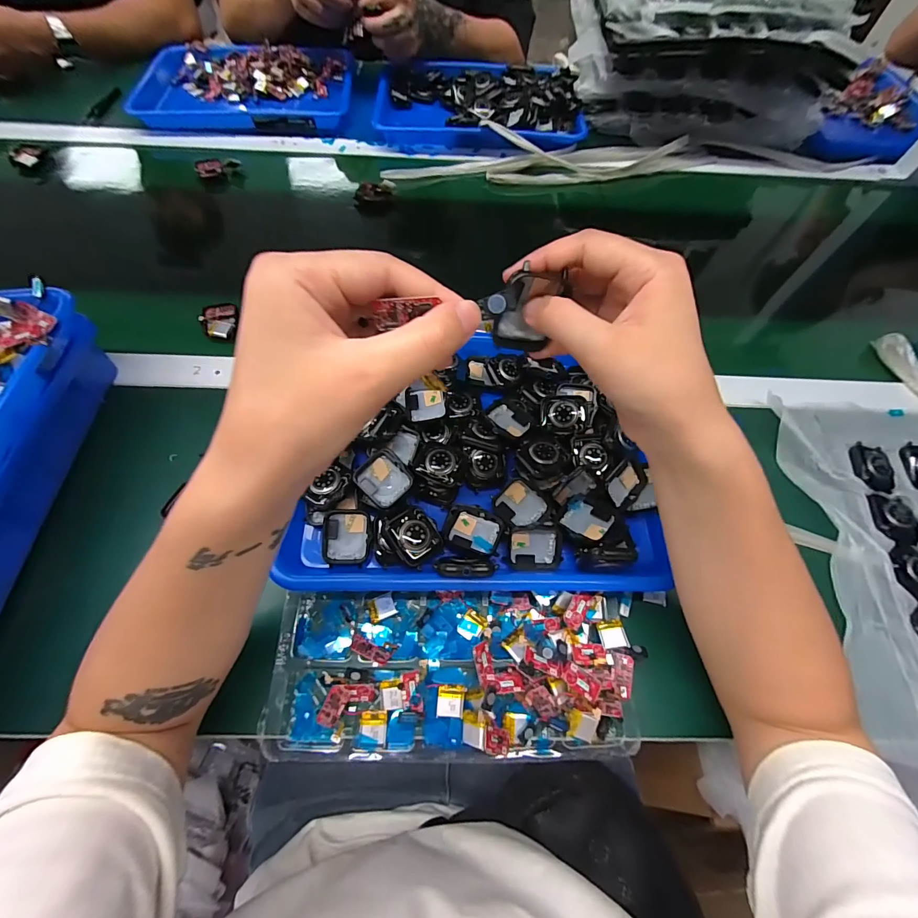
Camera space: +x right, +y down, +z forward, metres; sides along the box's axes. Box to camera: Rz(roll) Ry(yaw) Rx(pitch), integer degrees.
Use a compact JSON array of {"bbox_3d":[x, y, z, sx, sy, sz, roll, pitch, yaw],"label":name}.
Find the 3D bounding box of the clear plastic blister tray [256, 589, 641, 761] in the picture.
[{"bbox_3d":[-0.004,0.153,0.288,0.258,0.034,0.107,1,64,-2],"label":"clear plastic blister tray"}]

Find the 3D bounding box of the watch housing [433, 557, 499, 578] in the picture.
[{"bbox_3d":[0.006,0.082,0.298,0.045,0.034,0.016,2,63,-2],"label":"watch housing"}]

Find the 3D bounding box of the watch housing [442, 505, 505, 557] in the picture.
[{"bbox_3d":[0.011,0.057,0.317,0.046,0.011,0.037,18,64,6],"label":"watch housing"}]

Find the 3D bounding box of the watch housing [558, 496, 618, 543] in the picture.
[{"bbox_3d":[0.101,0.047,0.316,0.039,0.012,0.038,25,65,32],"label":"watch housing"}]

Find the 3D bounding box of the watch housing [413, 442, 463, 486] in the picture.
[{"bbox_3d":[-0.018,0.003,0.336,0.039,0.013,0.040,7,63,1],"label":"watch housing"}]

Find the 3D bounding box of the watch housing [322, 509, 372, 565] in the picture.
[{"bbox_3d":[-0.089,0.062,0.317,0.036,0.013,0.040,-1,67,0],"label":"watch housing"}]

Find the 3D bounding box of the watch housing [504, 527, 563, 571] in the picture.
[{"bbox_3d":[0.060,0.071,0.318,0.043,0.008,0.037,1,97,-2],"label":"watch housing"}]

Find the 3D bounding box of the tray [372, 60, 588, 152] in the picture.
[{"bbox_3d":[0.033,-0.586,0.645,0.333,0.039,0.226,6,63,1],"label":"tray"}]

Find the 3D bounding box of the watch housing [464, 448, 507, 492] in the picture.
[{"bbox_3d":[0.024,0.009,0.345,0.036,0.011,0.036,5,90,-4],"label":"watch housing"}]

